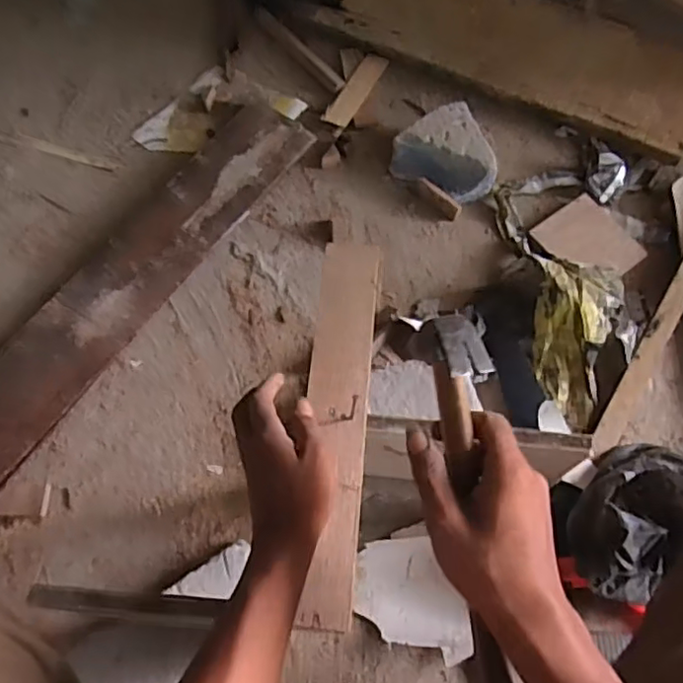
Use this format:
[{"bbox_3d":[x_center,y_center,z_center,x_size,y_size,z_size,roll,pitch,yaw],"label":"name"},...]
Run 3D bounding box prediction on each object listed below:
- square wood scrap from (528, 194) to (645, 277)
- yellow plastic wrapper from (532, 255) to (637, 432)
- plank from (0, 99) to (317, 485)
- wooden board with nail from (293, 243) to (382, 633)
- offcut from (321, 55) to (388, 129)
[{"bbox_3d":[0.345,-0.139,0.860,0.098,0.017,0.127,-37,65,1],"label":"square wood scrap"},{"bbox_3d":[0.311,-0.004,0.772,0.132,0.064,0.218,-1,66,-1],"label":"yellow plastic wrapper"},{"bbox_3d":[-0.383,0.069,0.714,0.128,0.023,1.056,29,66,14],"label":"plank"},{"bbox_3d":[0.000,0.061,0.522,0.055,0.013,0.329,3,65,0],"label":"wooden board with nail"},{"bbox_3d":[0.025,-0.401,0.978,0.042,0.010,0.166,26,68,10],"label":"offcut"}]

